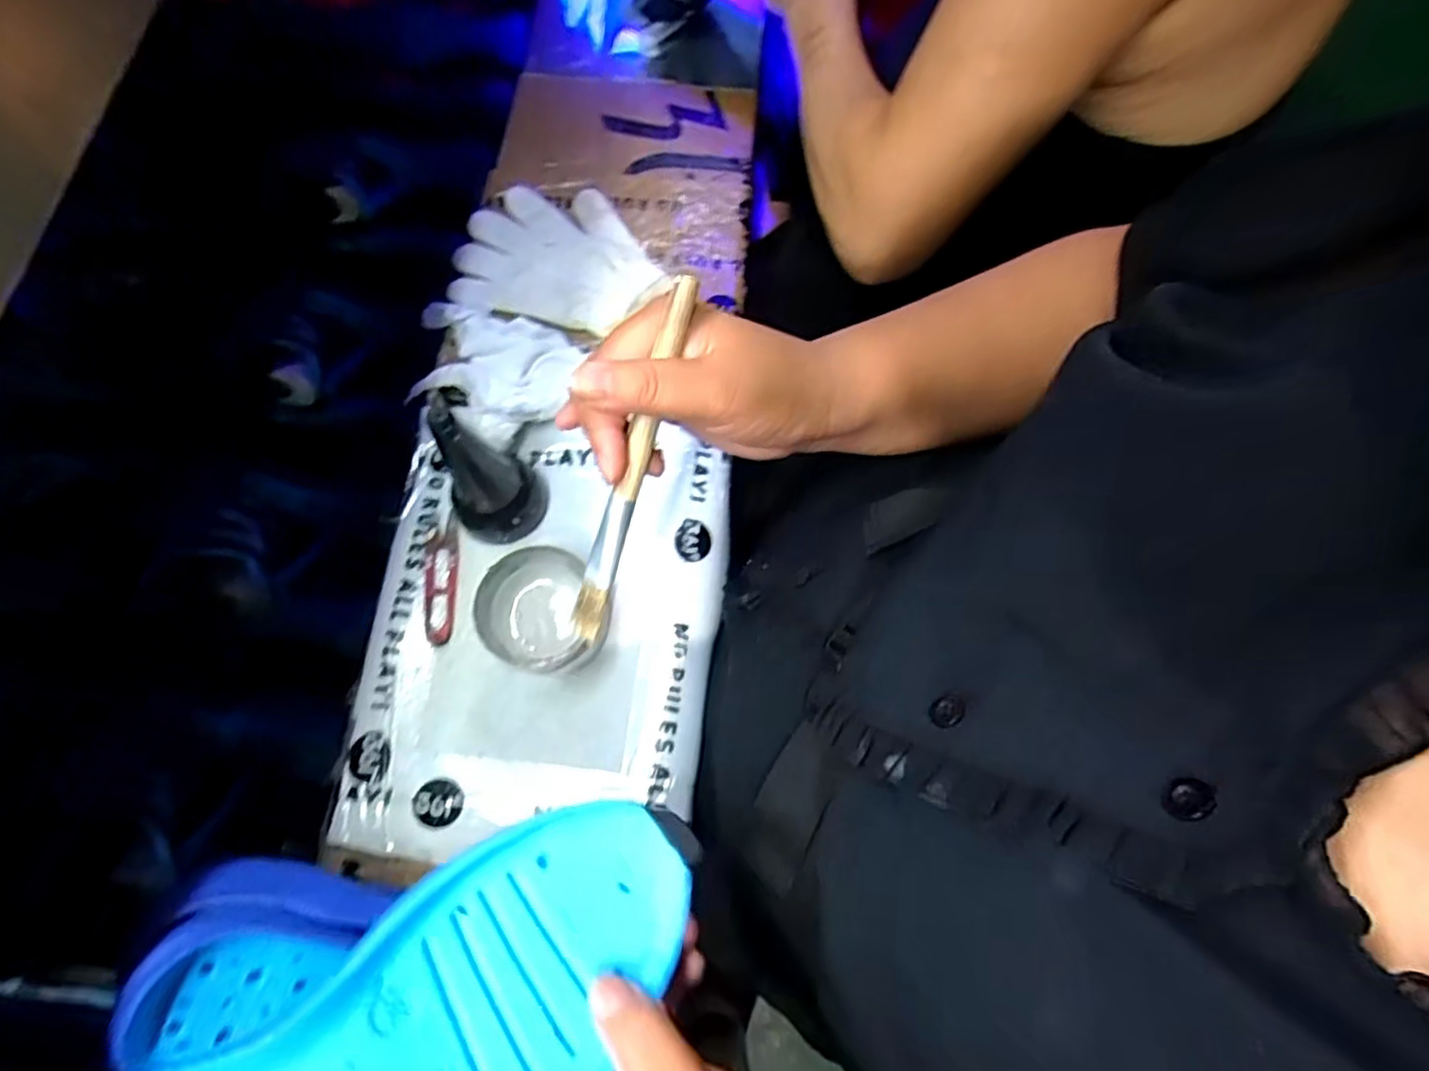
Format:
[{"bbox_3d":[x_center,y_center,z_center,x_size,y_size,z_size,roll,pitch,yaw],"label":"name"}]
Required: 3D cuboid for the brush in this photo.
[{"bbox_3d":[-0.034,-0.028,0.284,0.015,0.007,0.155,19,103,6],"label":"brush"}]

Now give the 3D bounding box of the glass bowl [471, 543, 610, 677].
[{"bbox_3d":[-0.119,0.055,0.482,0.081,0.057,0.079,0,70,-1],"label":"glass bowl"}]

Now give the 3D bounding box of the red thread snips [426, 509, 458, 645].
[{"bbox_3d":[-0.203,0.032,0.511,0.022,0.006,0.096,-6,70,-3],"label":"red thread snips"}]

